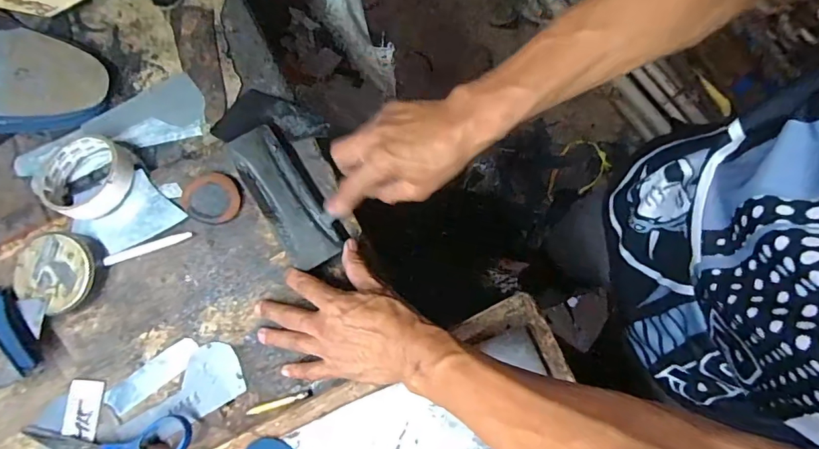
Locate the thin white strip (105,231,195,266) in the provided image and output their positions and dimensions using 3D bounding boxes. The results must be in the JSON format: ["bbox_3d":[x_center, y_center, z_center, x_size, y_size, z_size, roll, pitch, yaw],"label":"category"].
[{"bbox_3d":[-0.258,0.023,0.460,0.086,0.004,0.010,-17,84,-7],"label":"thin white strip"}]

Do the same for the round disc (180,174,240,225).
[{"bbox_3d":[-0.198,-0.027,0.462,0.058,0.011,0.050,9,82,-4],"label":"round disc"}]

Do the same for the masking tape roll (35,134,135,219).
[{"bbox_3d":[-0.329,-0.049,0.473,0.087,0.041,0.085,6,80,1],"label":"masking tape roll"}]

